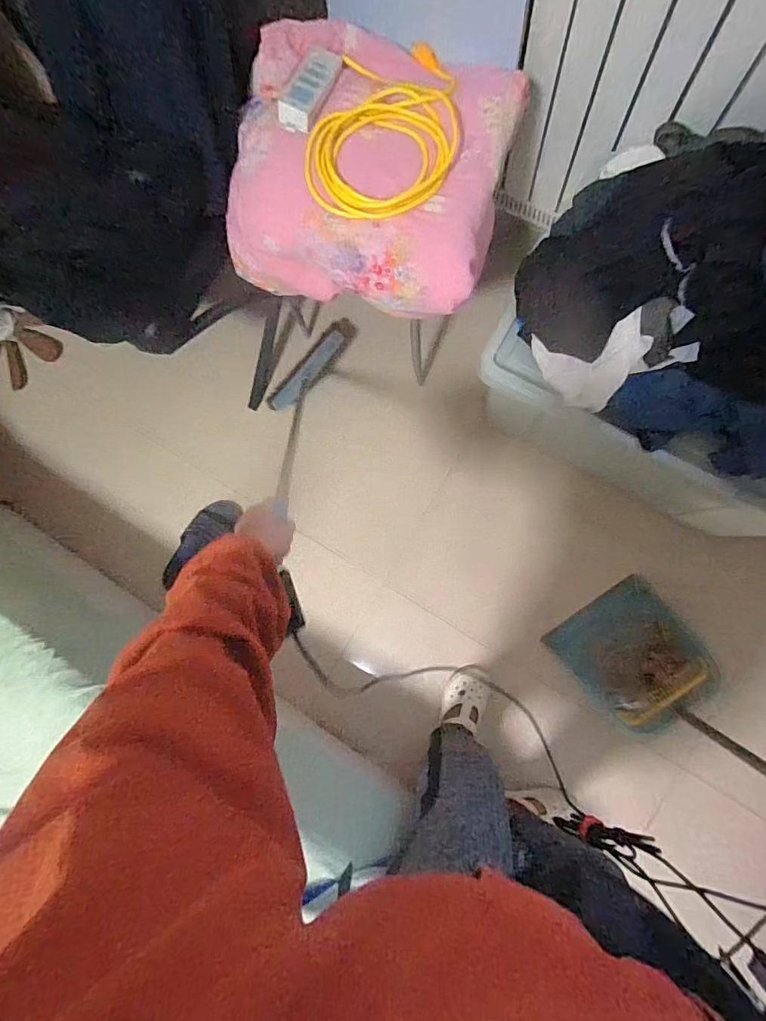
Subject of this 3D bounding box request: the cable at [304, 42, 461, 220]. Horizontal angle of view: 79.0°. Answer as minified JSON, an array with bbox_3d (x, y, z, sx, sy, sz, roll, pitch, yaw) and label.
[{"bbox_3d":[-0.004,-0.623,0.756,0.236,0.077,0.347,-4,85,6],"label":"cable"}]

